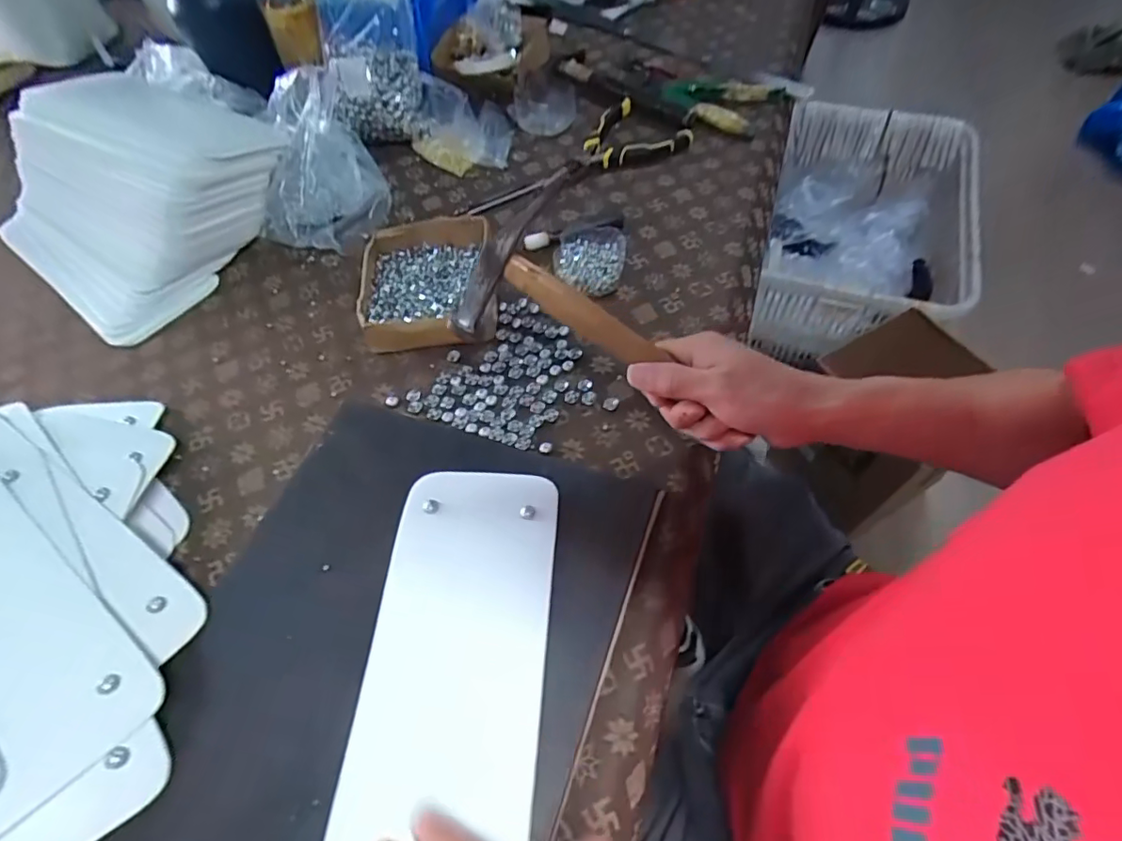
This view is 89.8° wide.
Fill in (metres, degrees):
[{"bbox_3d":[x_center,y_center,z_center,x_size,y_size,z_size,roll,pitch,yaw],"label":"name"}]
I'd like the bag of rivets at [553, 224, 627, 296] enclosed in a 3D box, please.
[{"bbox_3d":[0.031,-0.169,0.588,0.070,0.026,0.087,5,59,5],"label":"bag of rivets"}]

